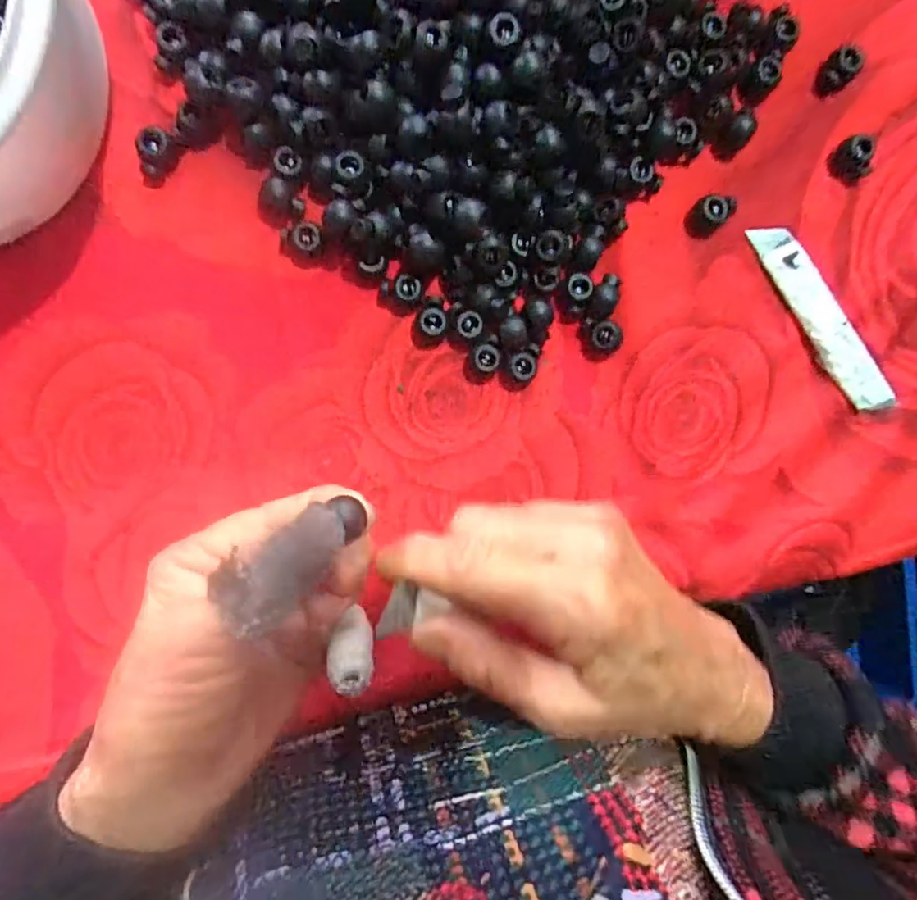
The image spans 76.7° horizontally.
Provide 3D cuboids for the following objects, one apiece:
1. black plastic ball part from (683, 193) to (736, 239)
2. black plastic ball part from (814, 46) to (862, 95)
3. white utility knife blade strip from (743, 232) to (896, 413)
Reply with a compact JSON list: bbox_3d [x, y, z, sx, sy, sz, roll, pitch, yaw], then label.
[{"bbox_3d":[0.115,-0.108,0.265,0.016,0.012,0.019,41,89,-6],"label":"black plastic ball part"},{"bbox_3d":[0.175,-0.175,0.267,0.014,0.010,0.017,35,89,-7],"label":"black plastic ball part"},{"bbox_3d":[0.172,-0.062,0.273,0.021,0.004,0.101,-31,92,5],"label":"white utility knife blade strip"}]

